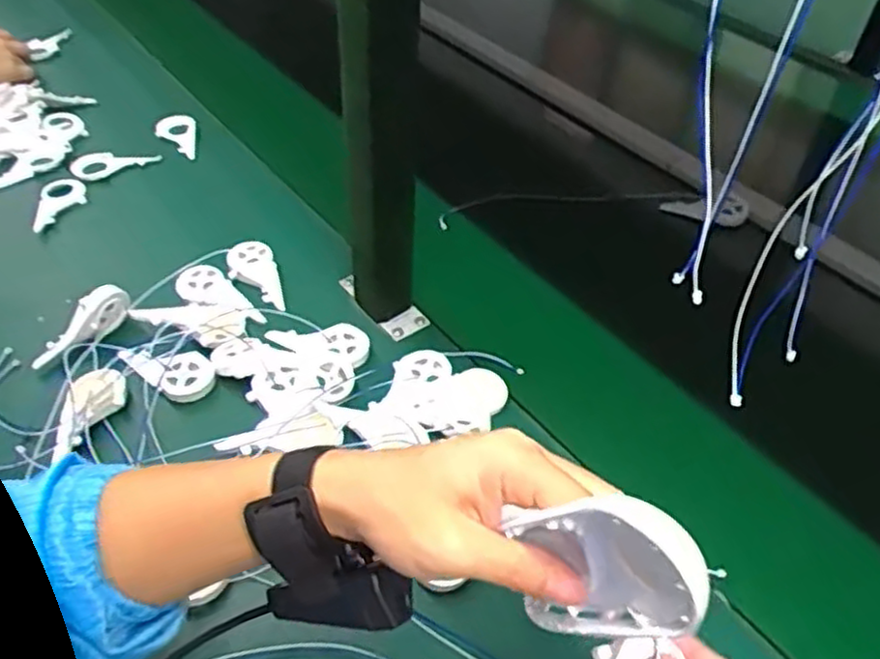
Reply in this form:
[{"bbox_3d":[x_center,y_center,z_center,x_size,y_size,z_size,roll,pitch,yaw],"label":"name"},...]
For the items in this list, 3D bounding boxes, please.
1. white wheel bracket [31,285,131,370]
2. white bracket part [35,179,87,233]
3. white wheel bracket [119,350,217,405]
[{"bbox_3d":[-0.311,0.000,0.624,0.021,0.037,0.093,34,71,28],"label":"white wheel bracket"},{"bbox_3d":[-0.412,-0.138,0.783,0.042,0.012,0.086,-6,46,-7],"label":"white bracket part"},{"bbox_3d":[-0.227,0.032,0.609,0.079,0.009,0.045,34,68,12],"label":"white wheel bracket"}]

